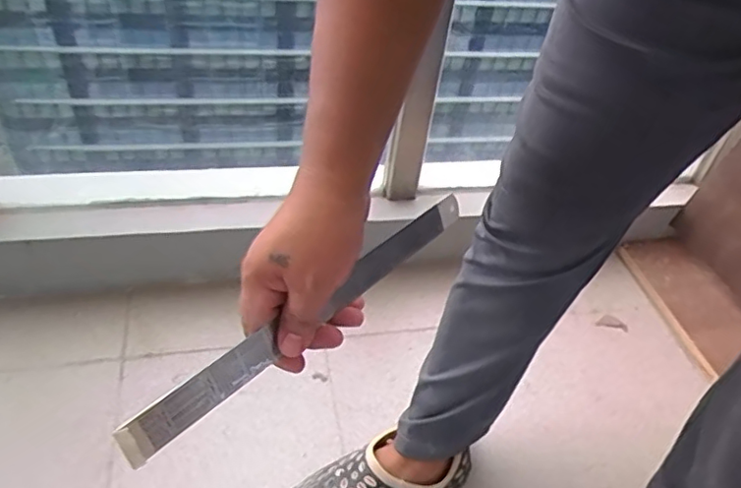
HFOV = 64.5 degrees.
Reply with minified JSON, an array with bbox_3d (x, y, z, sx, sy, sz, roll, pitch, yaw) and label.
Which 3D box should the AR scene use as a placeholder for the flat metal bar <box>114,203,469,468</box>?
[{"bbox_3d":[-0.033,0.044,0.439,0.005,0.032,0.332,11,35,44],"label":"flat metal bar"}]

